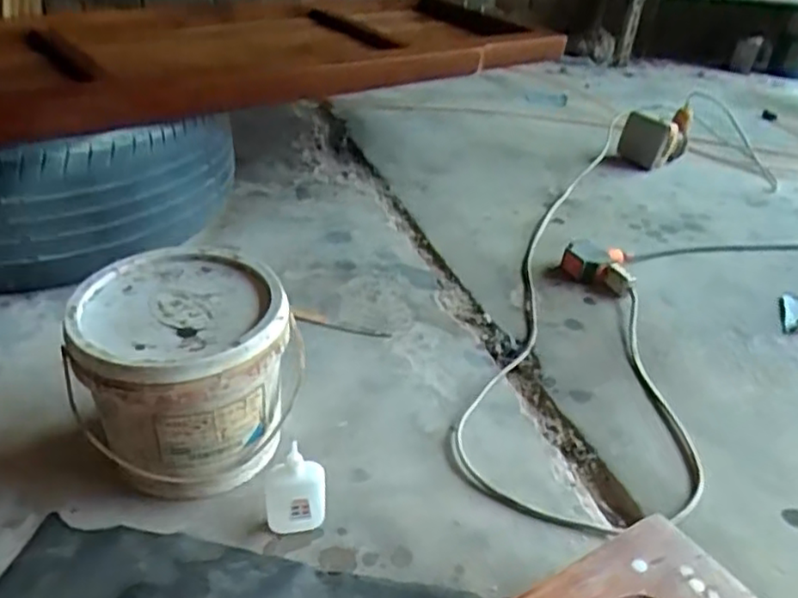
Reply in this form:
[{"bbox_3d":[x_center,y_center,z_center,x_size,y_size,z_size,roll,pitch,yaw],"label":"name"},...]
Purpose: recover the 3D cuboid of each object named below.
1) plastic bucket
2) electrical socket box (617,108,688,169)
[{"bbox_3d":[-0.199,0.073,0.656,0.187,0.180,0.178,-7,36,-17],"label":"plastic bucket"},{"bbox_3d":[0.549,-0.346,1.439,0.150,0.104,0.087,-25,44,-36],"label":"electrical socket box"}]

